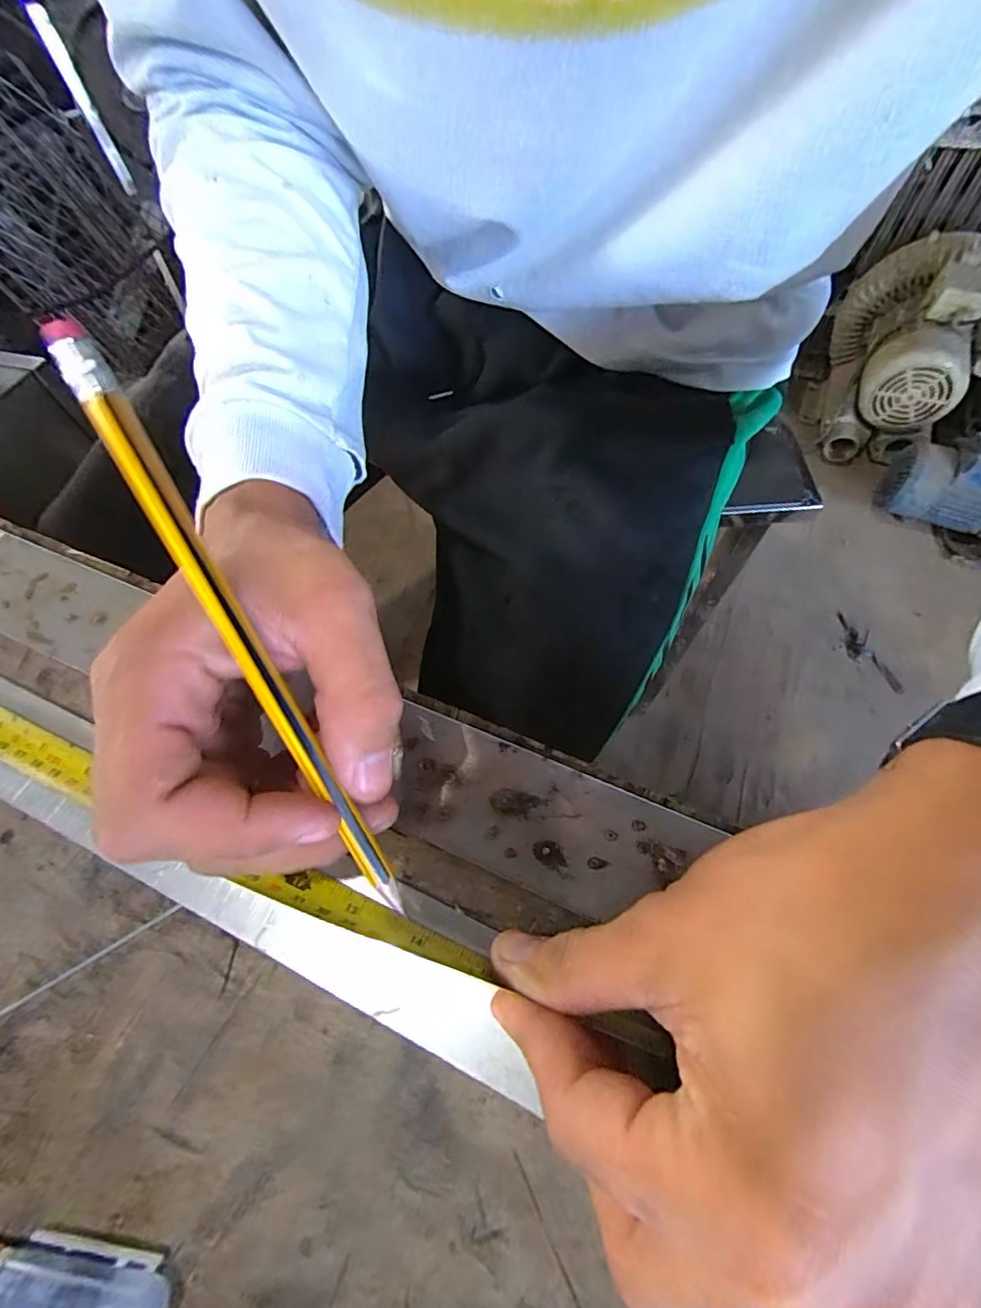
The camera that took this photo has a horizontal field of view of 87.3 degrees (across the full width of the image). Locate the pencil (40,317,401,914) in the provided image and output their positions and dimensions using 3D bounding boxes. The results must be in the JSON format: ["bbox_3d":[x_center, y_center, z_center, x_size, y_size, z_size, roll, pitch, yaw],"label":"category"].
[{"bbox_3d":[-0.067,-0.002,0.142,0.009,0.005,0.176,-28,101,-10],"label":"pencil"}]

